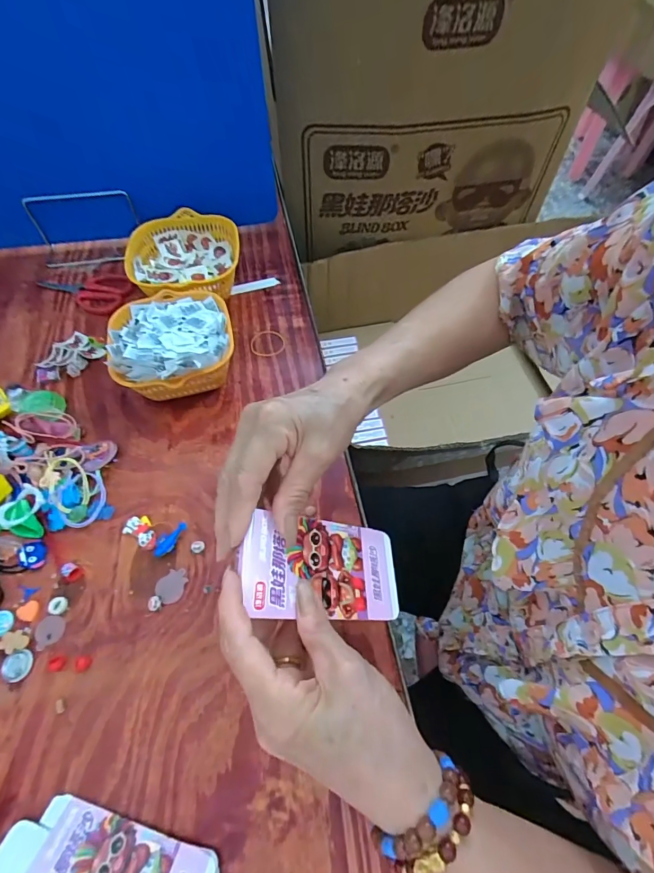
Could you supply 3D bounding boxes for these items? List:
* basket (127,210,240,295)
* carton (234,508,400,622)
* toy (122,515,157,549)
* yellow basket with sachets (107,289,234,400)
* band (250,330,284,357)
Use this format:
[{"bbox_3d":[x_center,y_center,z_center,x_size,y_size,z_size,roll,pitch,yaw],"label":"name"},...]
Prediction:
[{"bbox_3d":[-0.194,-0.234,0.562,0.142,0.066,0.155,-8,60,-4],"label":"basket"},{"bbox_3d":[0.000,0.090,0.278,0.121,0.005,0.064,16,58,-31],"label":"carton"},{"bbox_3d":[-0.183,0.094,0.403,0.038,0.007,0.024,29,64,16],"label":"toy"},{"bbox_3d":[-0.178,-0.106,0.477,0.131,0.085,0.140,-14,61,-8],"label":"yellow basket with sachets"},{"bbox_3d":[-0.079,-0.125,0.537,0.045,0.004,0.046,0,60,0],"label":"band"}]

